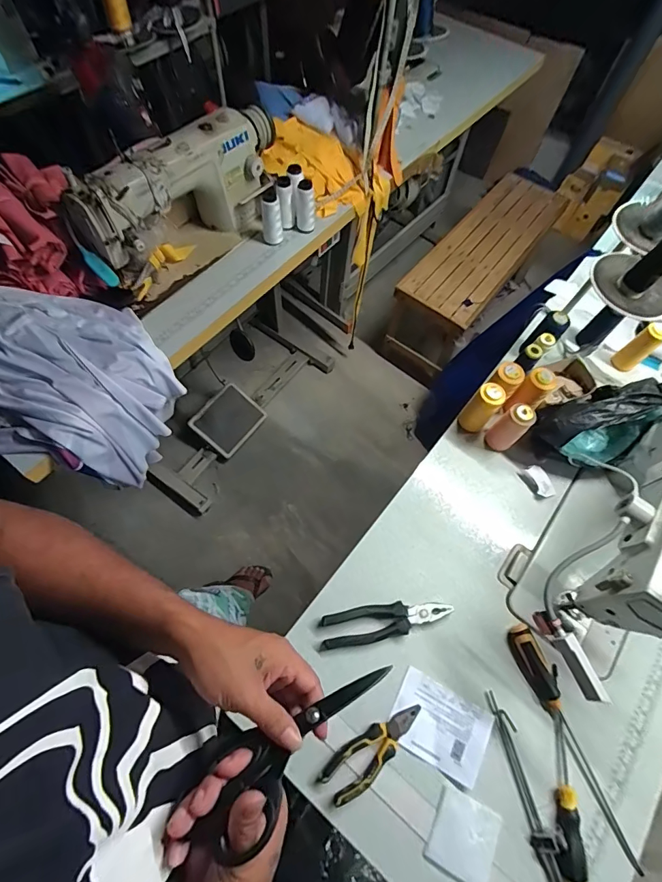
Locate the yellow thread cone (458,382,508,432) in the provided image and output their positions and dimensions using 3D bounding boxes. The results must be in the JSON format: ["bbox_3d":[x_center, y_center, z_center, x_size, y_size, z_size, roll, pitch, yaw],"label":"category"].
[{"bbox_3d":[0.272,-0.056,0.731,0.044,0.103,0.045,1,65,-3],"label":"yellow thread cone"}]

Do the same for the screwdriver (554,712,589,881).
[{"bbox_3d":[0.314,0.477,0.534,0.032,0.023,0.182,9,65,2],"label":"screwdriver"}]

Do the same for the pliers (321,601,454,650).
[{"bbox_3d":[0.087,0.279,0.625,0.200,0.021,0.051,-8,66,-6],"label":"pliers"}]

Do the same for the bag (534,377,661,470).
[{"bbox_3d":[0.483,-0.029,0.728,0.234,0.138,0.126,-23,69,-14],"label":"bag"}]

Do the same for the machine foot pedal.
[{"bbox_3d":[-0.374,-0.071,1.471,0.195,0.029,0.234,44,75,-12],"label":"machine foot pedal"}]

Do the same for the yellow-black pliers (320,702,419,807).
[{"bbox_3d":[0.061,0.426,0.554,0.156,0.020,0.051,-29,69,-14],"label":"yellow-black pliers"}]

